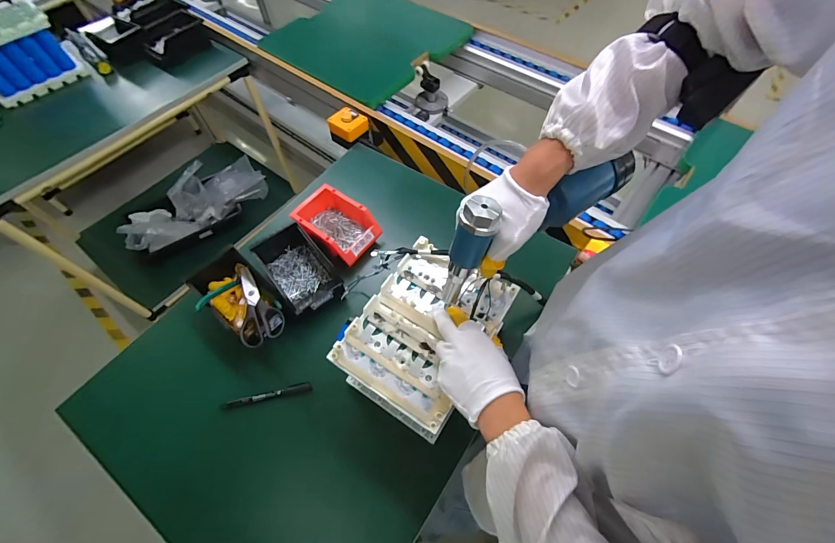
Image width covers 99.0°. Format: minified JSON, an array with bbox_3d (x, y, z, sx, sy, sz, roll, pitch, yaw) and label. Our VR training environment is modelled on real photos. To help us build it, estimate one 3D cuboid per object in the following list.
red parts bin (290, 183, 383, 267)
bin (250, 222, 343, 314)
[{"bbox_3d":[-0.165,-0.098,0.728,0.162,0.060,0.110,34,67,19],"label":"red parts bin"},{"bbox_3d":[-0.228,-0.004,0.691,0.107,0.061,0.179,-36,66,-17],"label":"bin"}]

